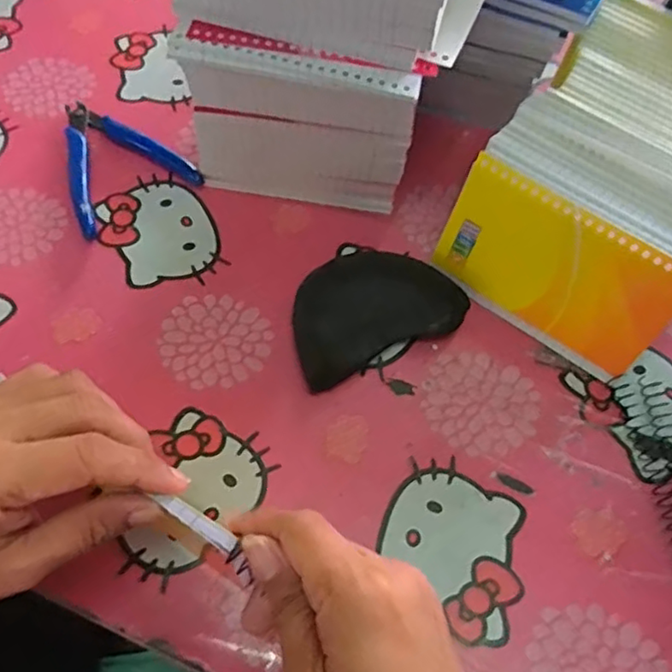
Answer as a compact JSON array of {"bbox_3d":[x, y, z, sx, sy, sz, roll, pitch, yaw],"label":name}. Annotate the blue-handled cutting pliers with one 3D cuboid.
[{"bbox_3d":[-0.157,-0.125,0.423,0.084,0.014,0.107,-32,68,-17],"label":"blue-handled cutting pliers"}]

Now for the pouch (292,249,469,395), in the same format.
[{"bbox_3d":[0.020,-0.017,0.369,0.101,0.021,0.066,-23,65,-13],"label":"pouch"}]

